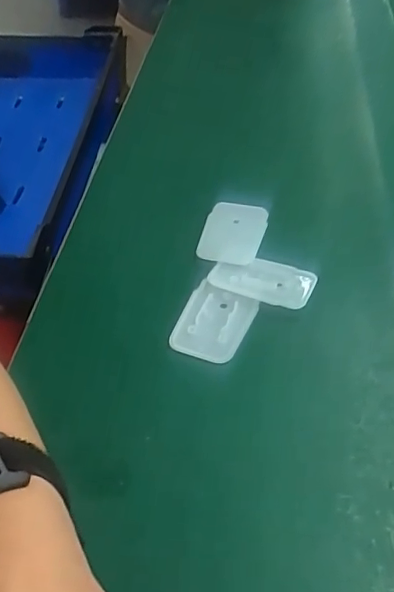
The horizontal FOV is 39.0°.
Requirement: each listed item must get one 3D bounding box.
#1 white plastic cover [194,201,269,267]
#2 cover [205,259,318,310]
[{"bbox_3d":[0.027,-0.049,0.416,0.043,0.006,0.064,12,47,13],"label":"white plastic cover"},{"bbox_3d":[0.044,-0.011,0.377,0.068,0.004,0.037,17,48,17],"label":"cover"}]

